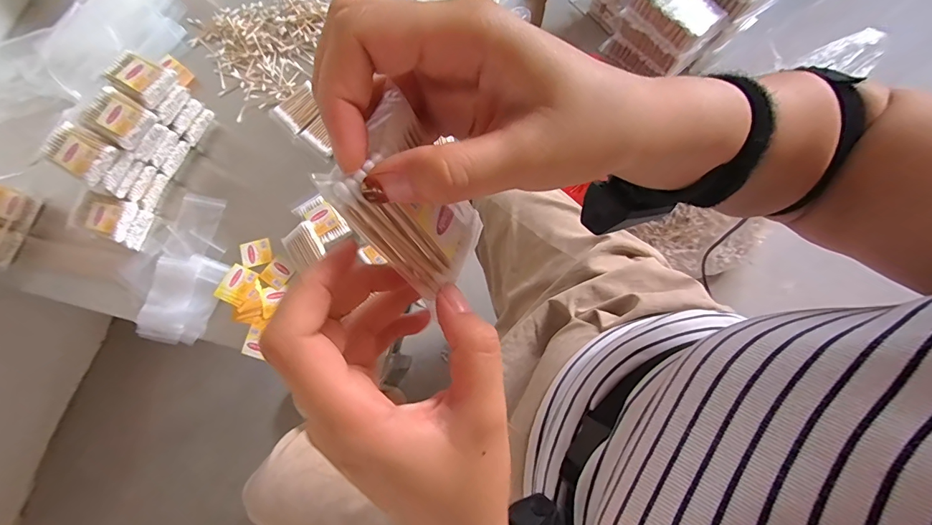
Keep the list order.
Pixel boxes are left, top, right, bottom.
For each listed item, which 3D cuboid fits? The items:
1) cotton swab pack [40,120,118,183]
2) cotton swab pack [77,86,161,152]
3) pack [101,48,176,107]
[{"bbox_3d":[-0.497,-0.142,0.530,0.071,0.023,0.056,28,78,7],"label":"cotton swab pack"},{"bbox_3d":[-0.455,-0.190,0.540,0.072,0.023,0.058,31,79,8],"label":"cotton swab pack"},{"bbox_3d":[-0.442,-0.251,0.558,0.073,0.021,0.058,28,78,7],"label":"pack"}]

